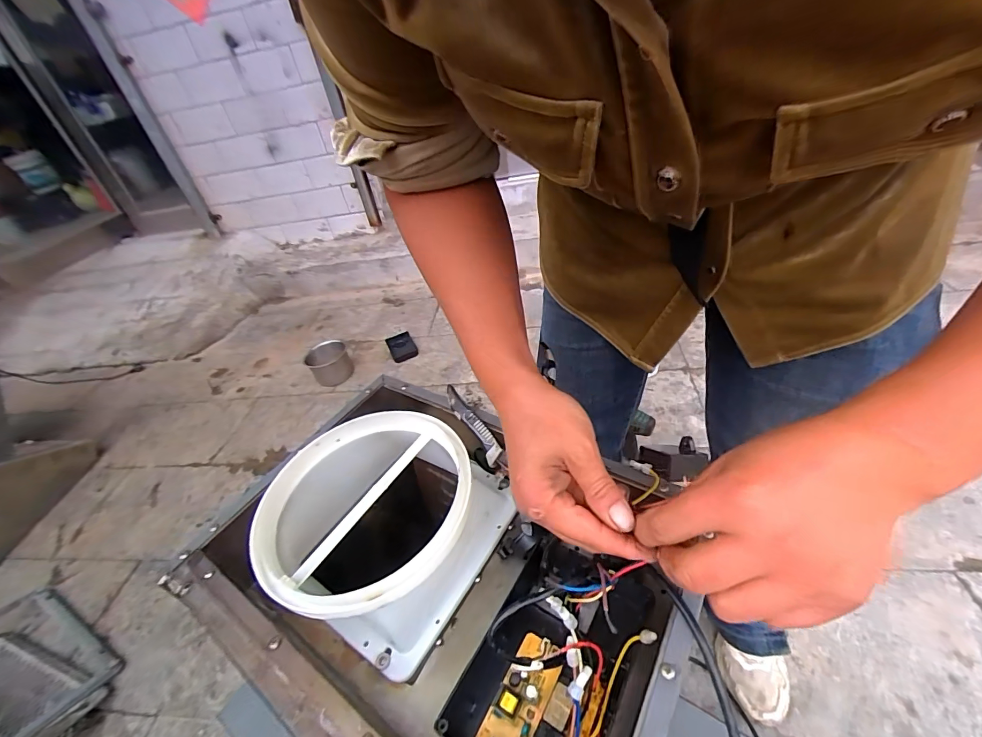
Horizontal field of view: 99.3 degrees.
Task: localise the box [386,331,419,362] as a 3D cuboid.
[{"bbox_3d":[-0.349,-0.083,1.635,0.100,0.025,0.150,-23,39,-14],"label":"box"}]

